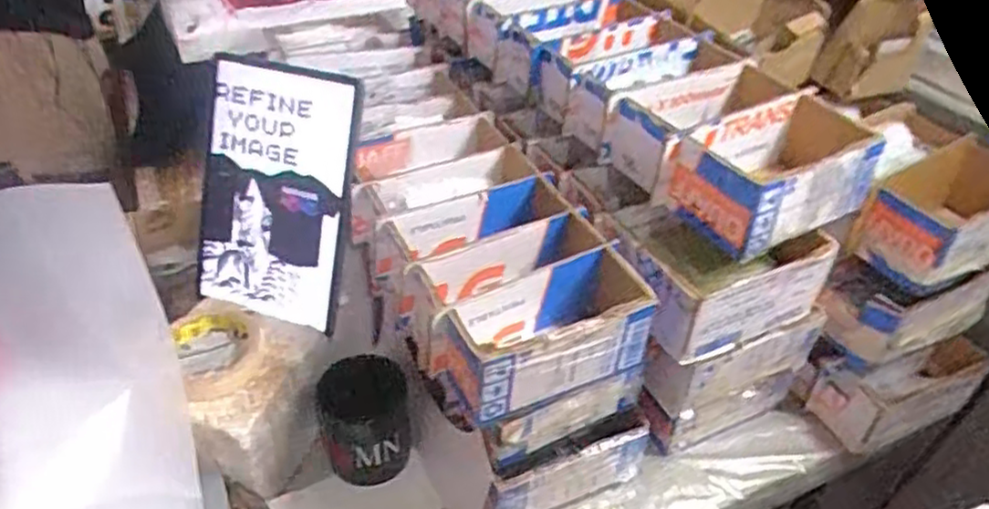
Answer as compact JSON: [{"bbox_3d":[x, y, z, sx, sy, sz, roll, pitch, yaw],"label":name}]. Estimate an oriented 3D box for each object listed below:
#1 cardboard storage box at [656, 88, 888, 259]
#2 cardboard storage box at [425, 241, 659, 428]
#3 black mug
[{"bbox_3d":[0.237,-0.069,0.614,0.167,0.072,0.098,-20,44,-26],"label":"cardboard storage box"},{"bbox_3d":[0.042,0.061,0.564,0.181,0.084,0.082,-17,43,-23],"label":"cardboard storage box"},{"bbox_3d":[-0.125,0.157,0.681,0.087,0.082,0.087,-6,40,-12],"label":"black mug"}]

